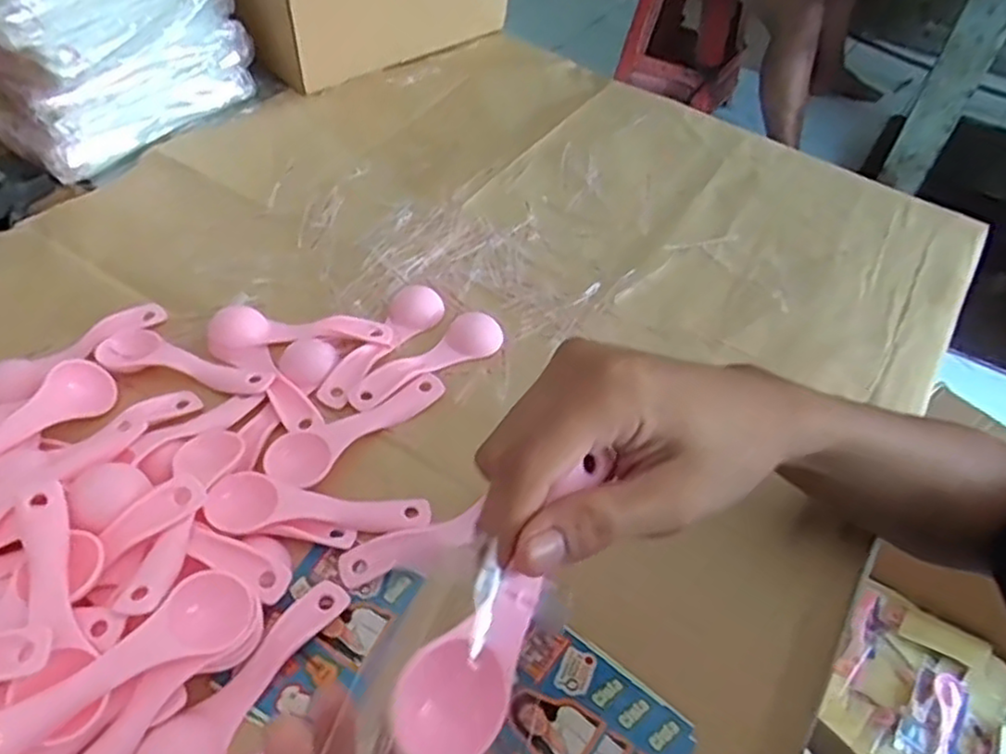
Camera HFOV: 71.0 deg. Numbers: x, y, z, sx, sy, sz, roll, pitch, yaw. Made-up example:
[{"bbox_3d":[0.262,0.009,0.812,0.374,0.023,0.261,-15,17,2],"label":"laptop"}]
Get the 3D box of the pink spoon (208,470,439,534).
[{"bbox_3d":[-0.095,0.070,0.370,0.111,0.013,0.036,9,49,-12],"label":"pink spoon"}]

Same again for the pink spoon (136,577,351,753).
[{"bbox_3d":[-0.116,0.137,0.321,0.030,0.012,0.112,25,53,17],"label":"pink spoon"}]

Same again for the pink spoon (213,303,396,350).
[{"bbox_3d":[-0.126,-0.028,0.444,0.108,0.013,0.027,3,50,0],"label":"pink spoon"}]

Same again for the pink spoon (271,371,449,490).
[{"bbox_3d":[-0.084,0.025,0.404,0.036,0.011,0.109,37,58,25],"label":"pink spoon"}]

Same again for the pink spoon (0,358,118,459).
[{"bbox_3d":[-0.257,0.026,0.378,0.029,0.019,0.111,18,35,12],"label":"pink spoon"}]

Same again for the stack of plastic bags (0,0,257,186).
[{"bbox_3d":[-0.320,-0.278,0.572,0.119,0.129,0.208,29,55,20],"label":"stack of plastic bags"}]

